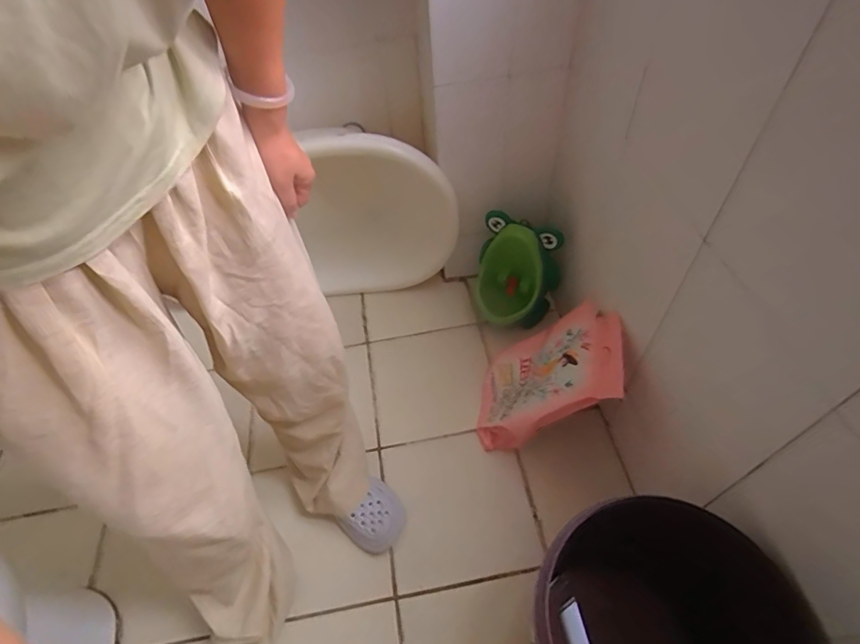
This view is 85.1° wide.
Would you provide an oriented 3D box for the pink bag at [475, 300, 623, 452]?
[{"bbox_3d":[0.257,0.102,1.015,0.060,0.366,0.286,38,46,-17],"label":"pink bag"}]

